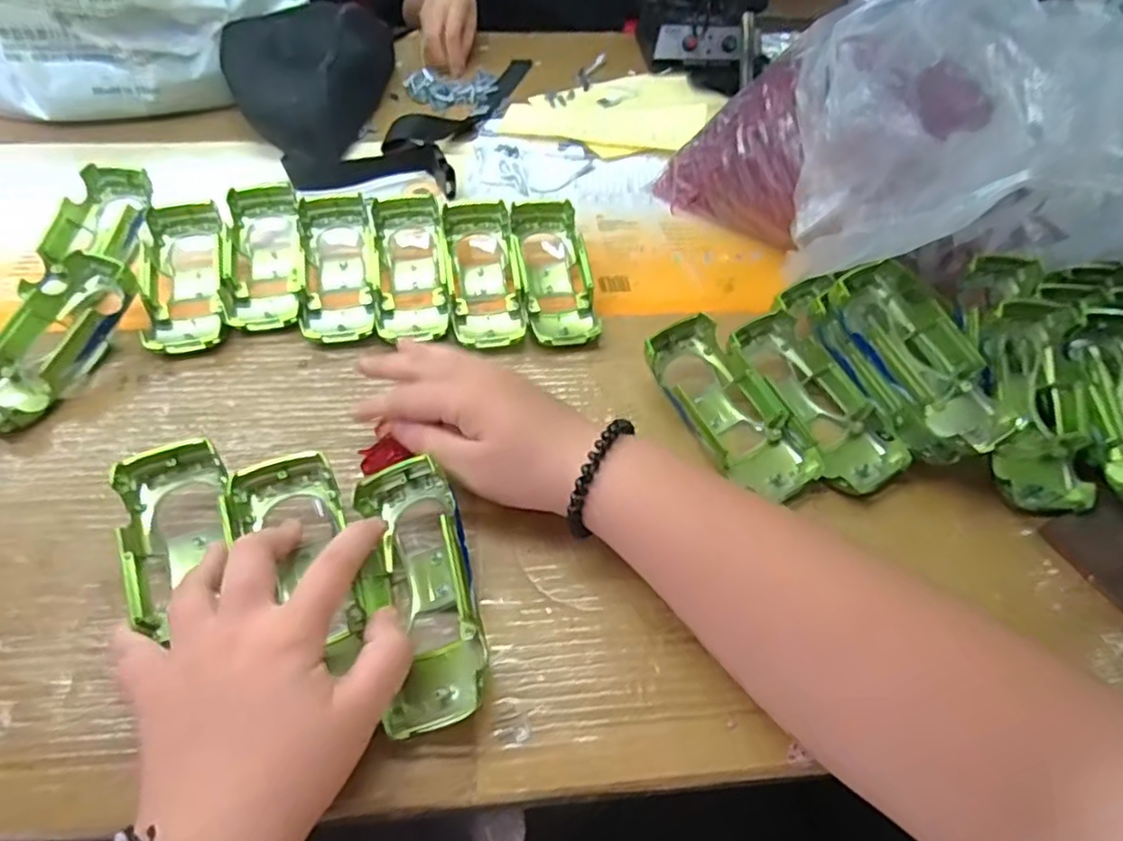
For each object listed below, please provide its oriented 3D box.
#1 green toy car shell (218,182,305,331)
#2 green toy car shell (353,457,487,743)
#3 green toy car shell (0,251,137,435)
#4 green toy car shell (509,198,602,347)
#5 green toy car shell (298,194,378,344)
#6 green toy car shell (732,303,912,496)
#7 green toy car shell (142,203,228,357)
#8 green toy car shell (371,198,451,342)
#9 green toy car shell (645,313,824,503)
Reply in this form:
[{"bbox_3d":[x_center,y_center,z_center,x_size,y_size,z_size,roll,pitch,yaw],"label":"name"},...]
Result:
[{"bbox_3d":[-0.228,-0.125,0.503,0.055,0.041,0.133,-11,52,-13],"label":"green toy car shell"},{"bbox_3d":[-0.071,0.085,0.335,0.051,0.044,0.132,-11,62,-13],"label":"green toy car shell"},{"bbox_3d":[-0.336,-0.051,0.435,0.061,0.032,0.128,16,64,15],"label":"green toy car shell"},{"bbox_3d":[-0.006,-0.116,0.504,0.051,0.039,0.134,-6,51,-9],"label":"green toy car shell"},{"bbox_3d":[-0.169,-0.118,0.504,0.055,0.042,0.137,-5,51,-8],"label":"green toy car shell"},{"bbox_3d":[0.161,-0.011,0.430,0.055,0.039,0.132,-23,67,-22],"label":"green toy car shell"},{"bbox_3d":[-0.277,-0.108,0.490,0.061,0.039,0.139,-11,52,-14],"label":"green toy car shell"},{"bbox_3d":[-0.114,-0.115,0.502,0.054,0.042,0.133,-6,51,-9],"label":"green toy car shell"},{"bbox_3d":[0.104,-0.004,0.427,0.057,0.044,0.134,-26,69,-24],"label":"green toy car shell"}]

